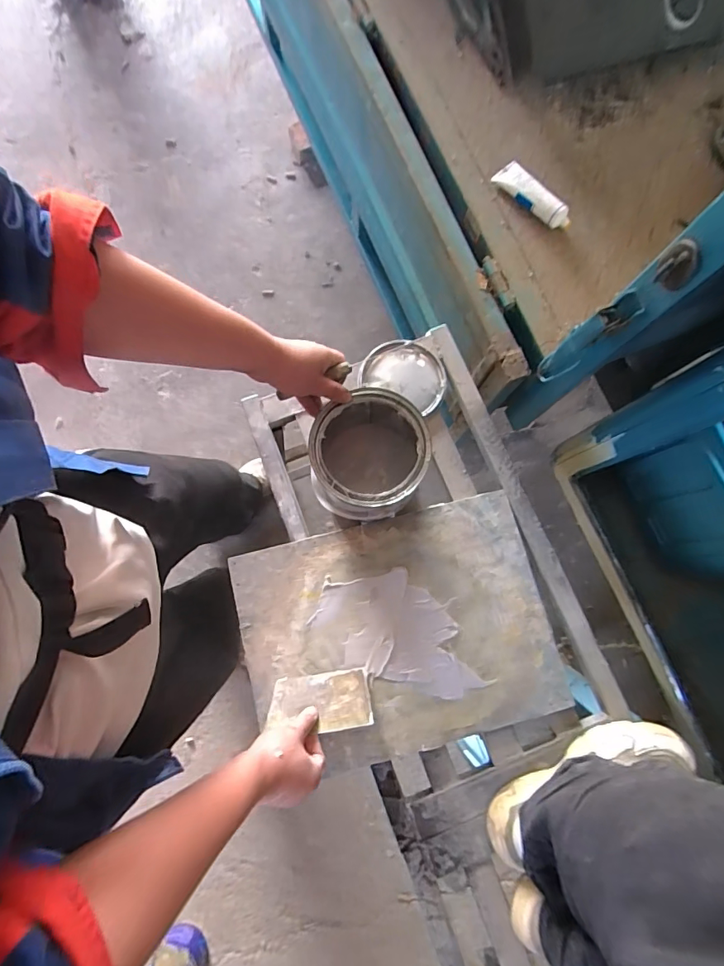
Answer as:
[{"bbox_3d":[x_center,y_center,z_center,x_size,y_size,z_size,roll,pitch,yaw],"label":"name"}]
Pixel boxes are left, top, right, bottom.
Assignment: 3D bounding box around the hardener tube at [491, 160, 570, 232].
[{"bbox_3d":[0.295,-0.490,0.788,0.155,0.032,0.052,44,82,6],"label":"hardener tube"}]

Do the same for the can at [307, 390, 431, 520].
[{"bbox_3d":[0.010,-0.033,0.673,0.150,0.185,0.166,3,78,2],"label":"can"}]

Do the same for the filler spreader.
[{"bbox_3d":[-0.058,0.303,0.640,0.136,0.005,0.074,-5,55,-6],"label":"filler spreader"}]

